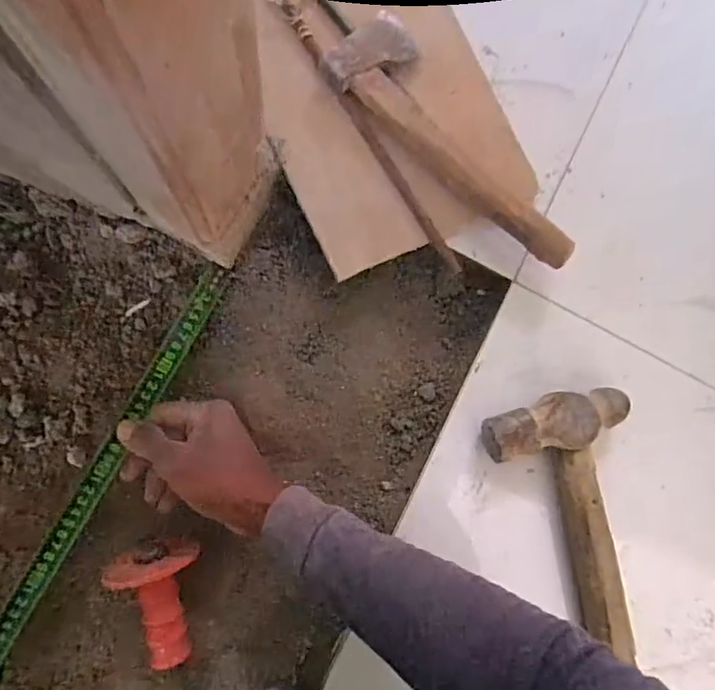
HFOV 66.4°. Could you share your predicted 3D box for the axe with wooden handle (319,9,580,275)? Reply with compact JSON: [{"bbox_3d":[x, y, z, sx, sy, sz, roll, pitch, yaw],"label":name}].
[{"bbox_3d":[0.102,-0.178,0.499,0.258,0.042,0.094,43,81,-2],"label":"axe with wooden handle"}]

